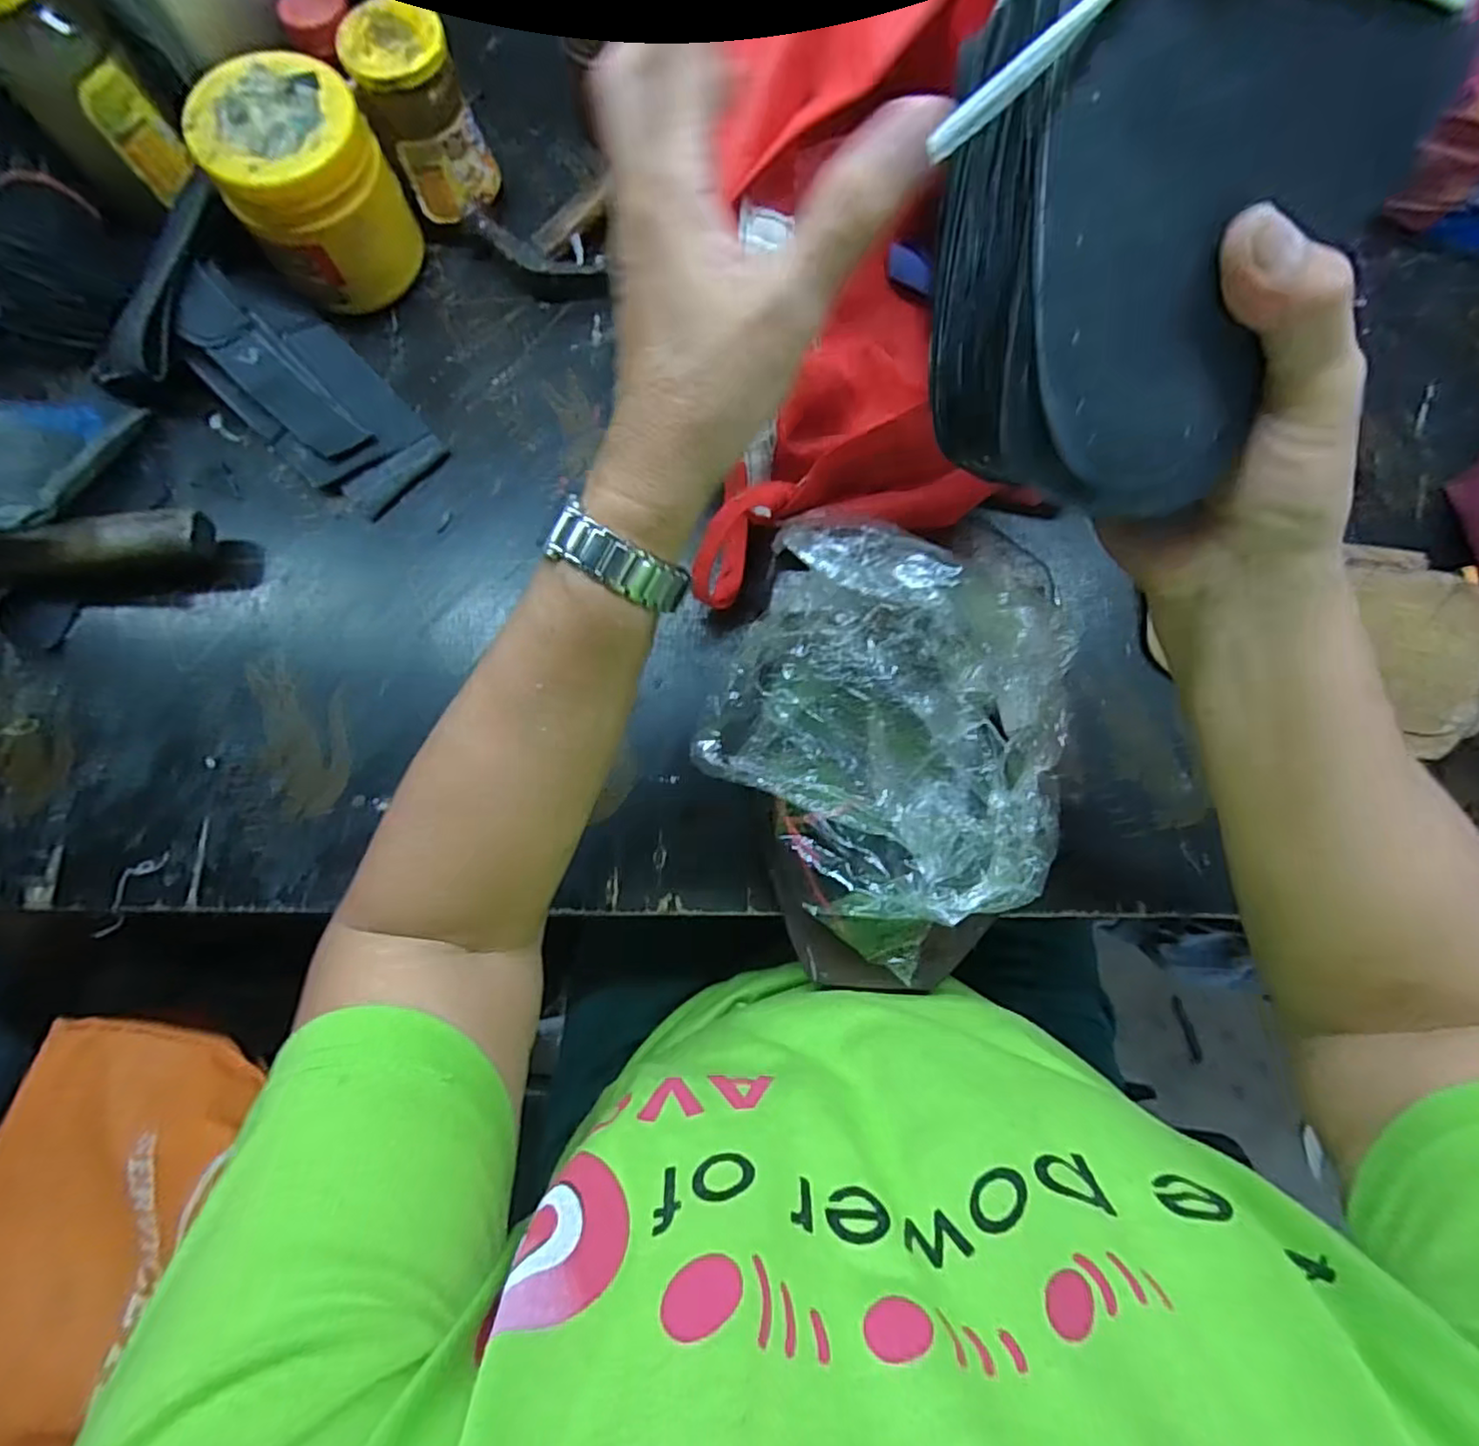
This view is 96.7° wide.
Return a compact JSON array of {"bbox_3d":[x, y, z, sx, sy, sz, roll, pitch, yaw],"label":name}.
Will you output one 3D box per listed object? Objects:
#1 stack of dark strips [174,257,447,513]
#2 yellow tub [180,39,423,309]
[{"bbox_3d":[-0.276,-0.211,0.426,0.168,0.030,0.080,40,83,-6],"label":"stack of dark strips"},{"bbox_3d":[-0.267,-0.335,0.417,0.092,0.103,0.091,0,80,1],"label":"yellow tub"}]

